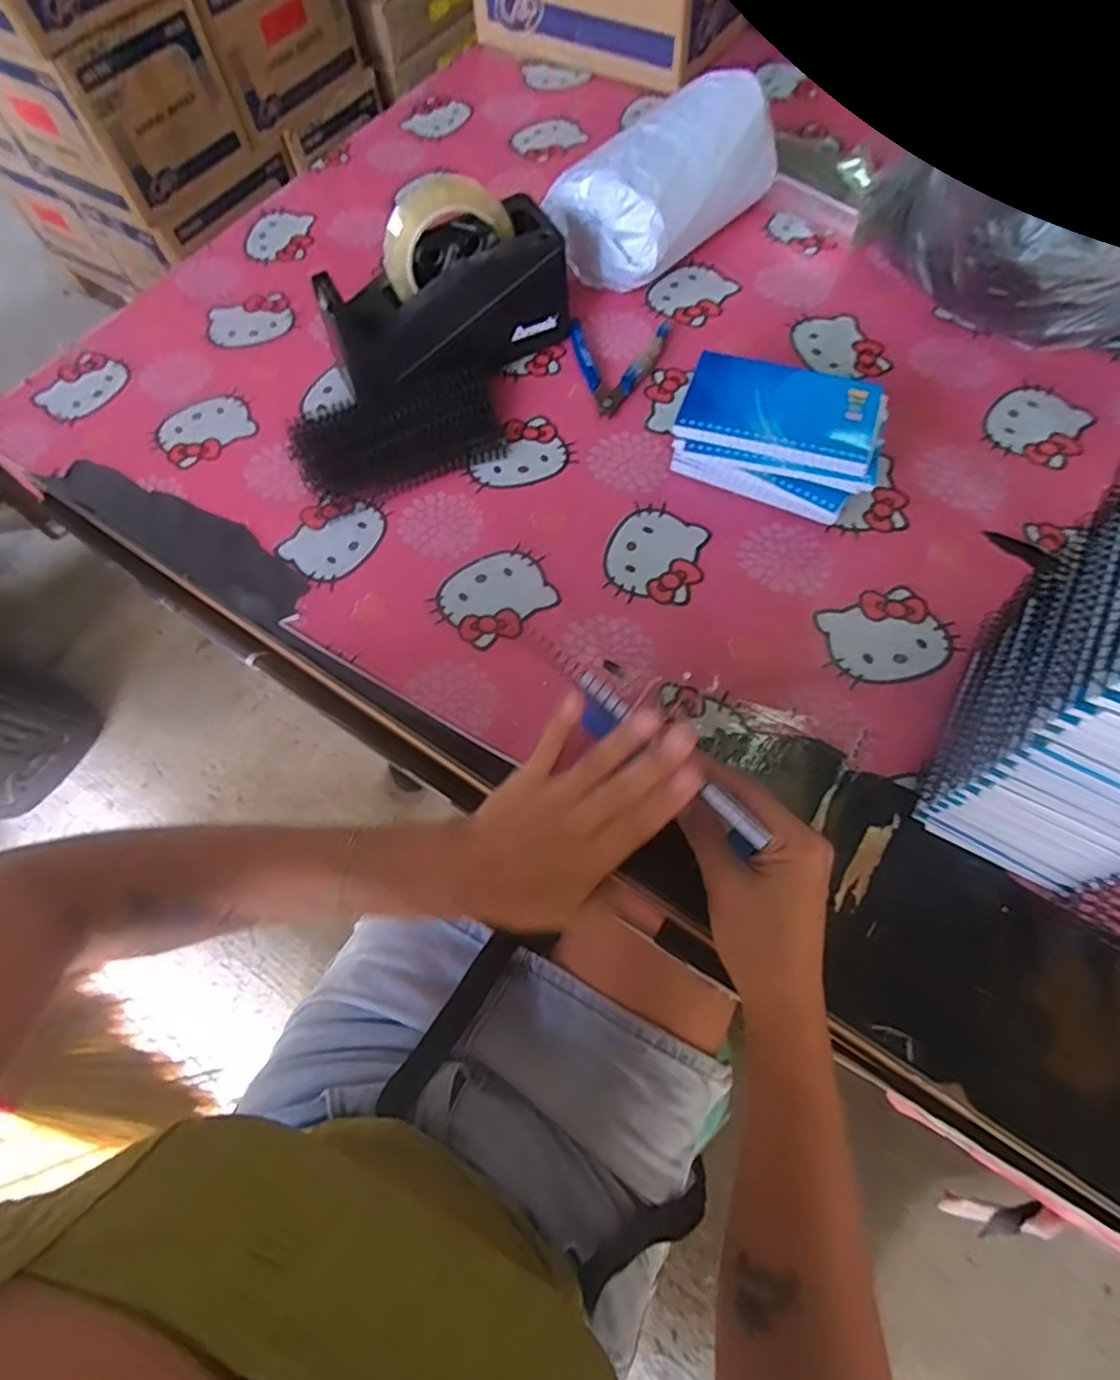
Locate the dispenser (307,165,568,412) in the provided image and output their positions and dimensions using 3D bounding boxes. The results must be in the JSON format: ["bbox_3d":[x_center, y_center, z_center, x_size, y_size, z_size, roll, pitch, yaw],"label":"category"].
[{"bbox_3d":[-0.092,-0.320,0.530,0.198,0.126,0.083,-33,68,-11],"label":"dispenser"}]

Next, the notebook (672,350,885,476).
[{"bbox_3d":[0.157,-0.201,0.463,0.133,0.009,0.086,15,67,10],"label":"notebook"}]

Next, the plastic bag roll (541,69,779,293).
[{"bbox_3d":[0.092,-0.454,0.591,0.118,0.111,0.184,38,73,18],"label":"plastic bag roll"}]

